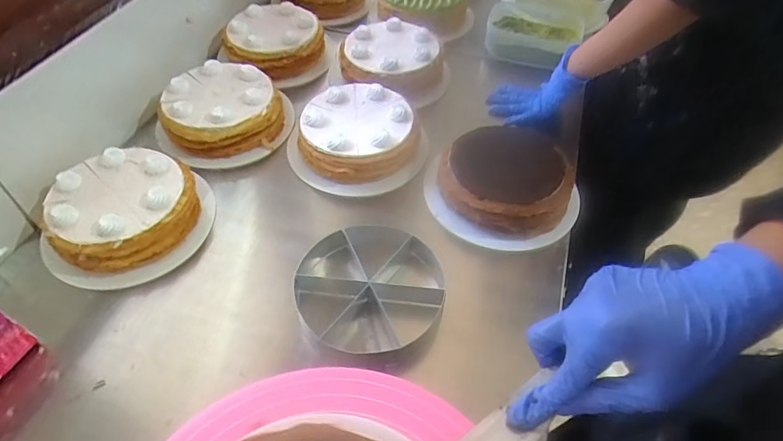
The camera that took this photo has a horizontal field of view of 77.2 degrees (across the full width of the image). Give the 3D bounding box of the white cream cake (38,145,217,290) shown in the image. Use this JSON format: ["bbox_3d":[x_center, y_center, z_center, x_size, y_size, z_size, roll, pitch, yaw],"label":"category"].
[{"bbox_3d":[-0.339,-0.013,0.635,0.181,0.070,0.193,2,49,1],"label":"white cream cake"}]

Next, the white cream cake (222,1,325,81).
[{"bbox_3d":[-0.208,-0.330,0.880,0.168,0.064,0.160,0,49,0],"label":"white cream cake"}]

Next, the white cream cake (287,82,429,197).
[{"bbox_3d":[-0.049,-0.128,0.732,0.174,0.073,0.182,0,49,0],"label":"white cream cake"}]

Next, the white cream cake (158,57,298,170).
[{"bbox_3d":[-0.262,-0.168,0.762,0.198,0.072,0.172,-8,50,-7],"label":"white cream cake"}]

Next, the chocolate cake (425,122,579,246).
[{"bbox_3d":[0.157,-0.048,0.669,0.185,0.063,0.177,0,49,0],"label":"chocolate cake"}]

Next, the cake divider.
[{"bbox_3d":[-0.023,0.072,0.580,0.170,0.038,0.156,0,49,0],"label":"cake divider"}]

